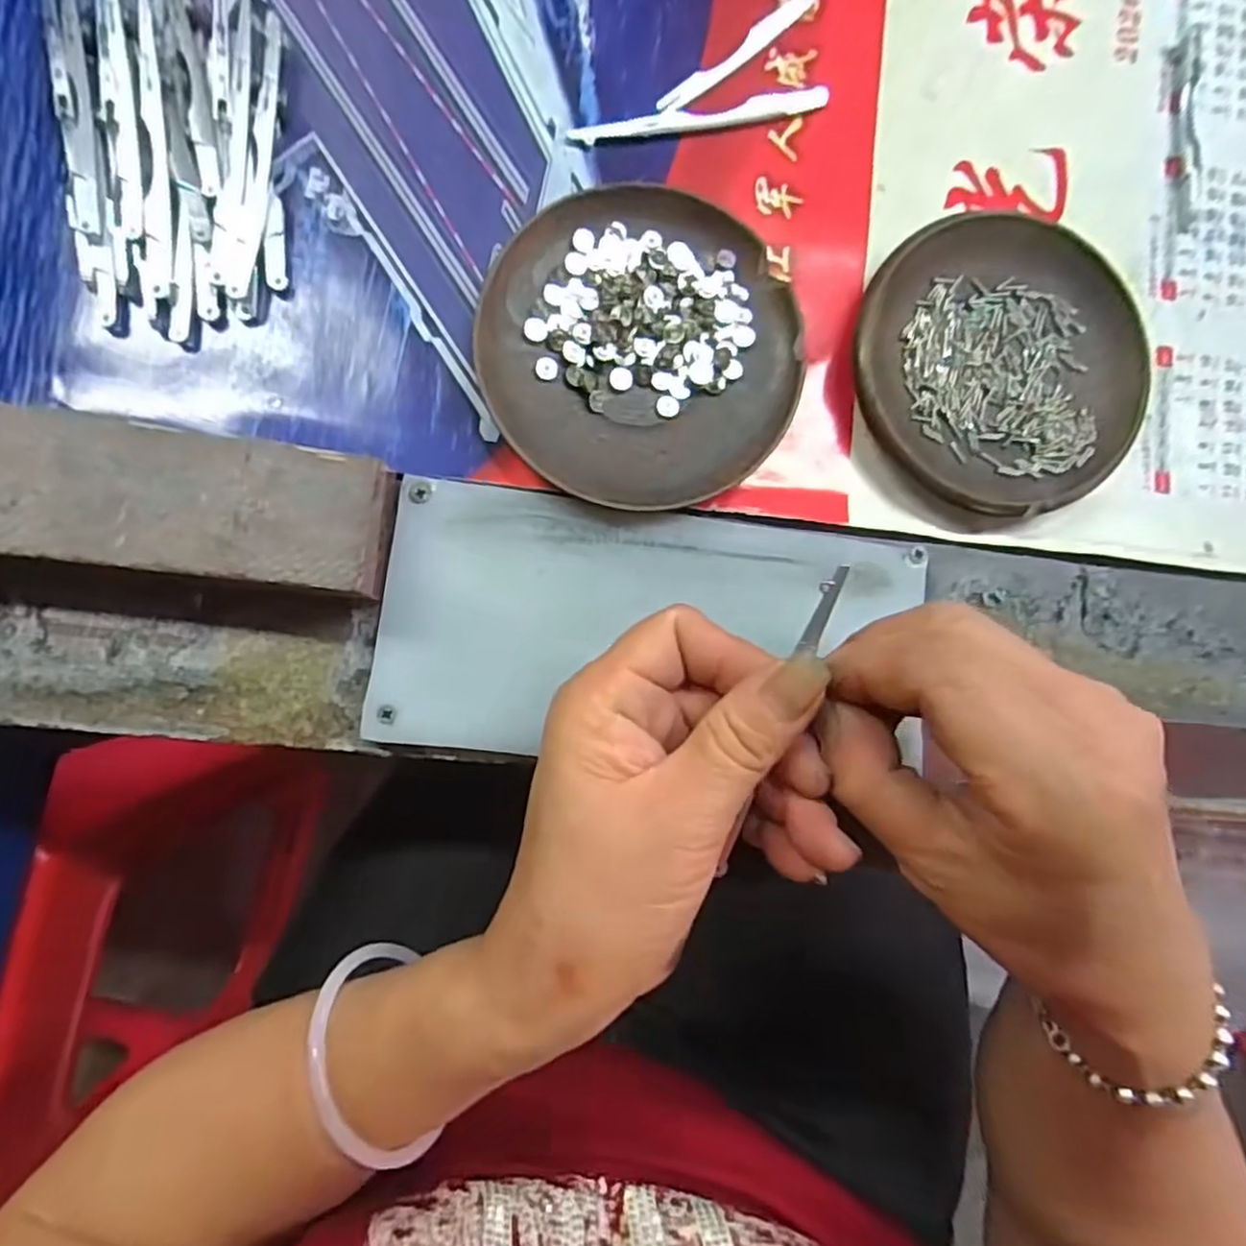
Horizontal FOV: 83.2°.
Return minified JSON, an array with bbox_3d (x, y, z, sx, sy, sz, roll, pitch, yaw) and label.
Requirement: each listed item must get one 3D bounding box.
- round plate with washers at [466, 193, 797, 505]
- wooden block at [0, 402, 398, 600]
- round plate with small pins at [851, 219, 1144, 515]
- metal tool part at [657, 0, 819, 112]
[{"bbox_3d":[0.007,-0.099,0.257,0.112,0.015,0.115,6,86,-6],"label":"round plate with washers"},{"bbox_3d":[-0.172,-0.041,0.228,0.182,0.031,0.046,7,86,-6],"label":"wooden block"},{"bbox_3d":[0.144,-0.097,0.271,0.111,0.019,0.109,0,86,-6],"label":"round plate with small pins"},{"bbox_3d":[0.046,-0.223,0.275,0.080,0.005,0.009,-43,92,-7],"label":"metal tool part"}]

